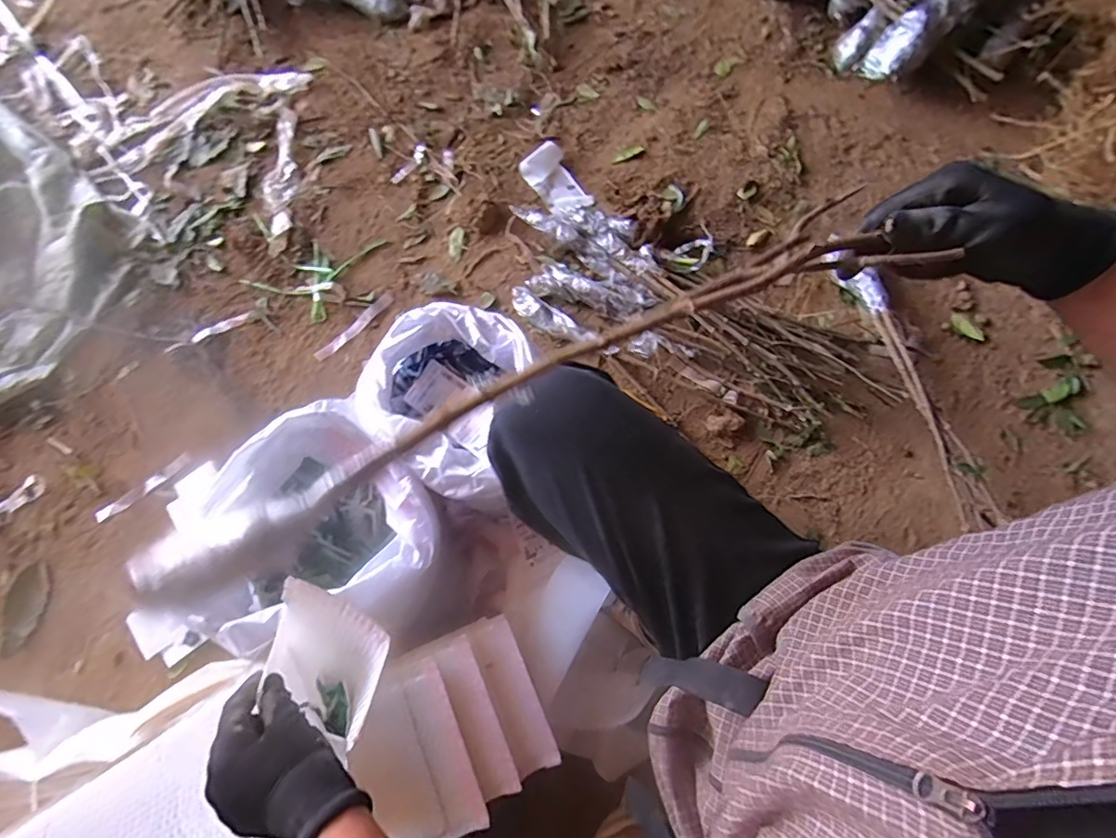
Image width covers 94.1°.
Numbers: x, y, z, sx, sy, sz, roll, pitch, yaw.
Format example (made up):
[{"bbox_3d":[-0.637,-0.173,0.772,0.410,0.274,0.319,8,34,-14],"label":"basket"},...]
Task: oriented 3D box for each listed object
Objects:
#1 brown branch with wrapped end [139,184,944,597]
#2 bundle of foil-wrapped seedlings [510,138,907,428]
[{"bbox_3d":[-0.030,-0.013,0.337,0.521,0.030,0.036,-28,74,-1],"label":"brown branch with wrapped end"},{"bbox_3d":[0.190,-0.208,0.931,0.761,0.071,0.331,36,77,11],"label":"bundle of foil-wrapped seedlings"}]

